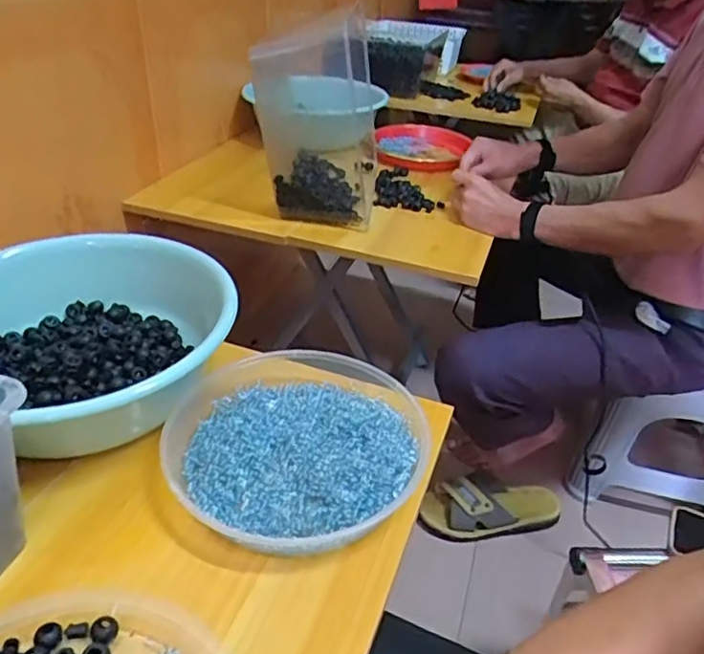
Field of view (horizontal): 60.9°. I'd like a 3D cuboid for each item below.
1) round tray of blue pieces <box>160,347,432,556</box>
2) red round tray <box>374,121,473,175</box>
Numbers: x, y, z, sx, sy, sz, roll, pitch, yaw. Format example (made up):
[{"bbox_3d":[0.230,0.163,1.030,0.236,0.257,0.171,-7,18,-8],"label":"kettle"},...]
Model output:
[{"bbox_3d":[-0.055,0.099,0.552,0.231,0.040,0.251,2,35,-2],"label":"round tray of blue pieces"},{"bbox_3d":[0.138,-0.375,1.232,0.180,0.032,0.209,15,37,15],"label":"red round tray"}]

